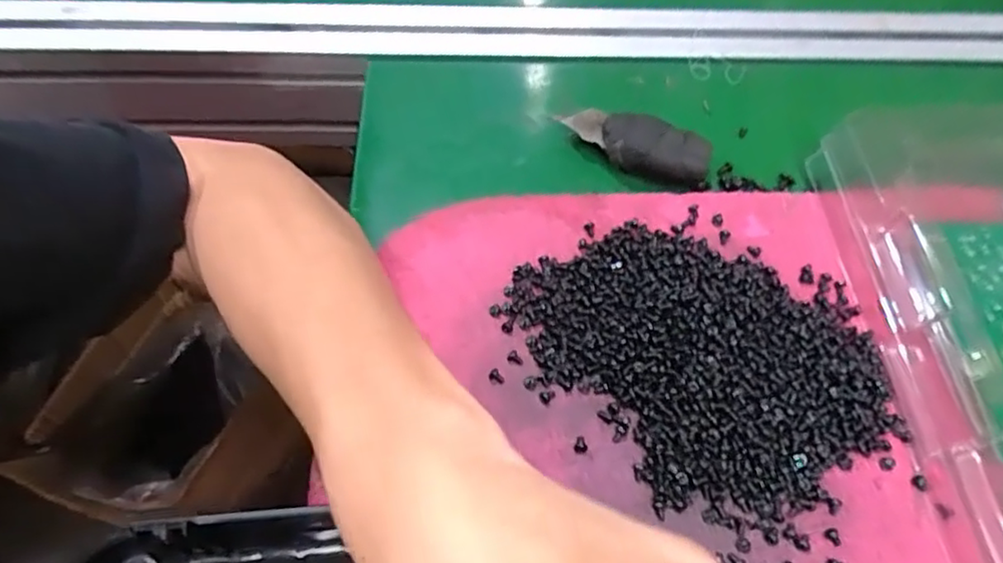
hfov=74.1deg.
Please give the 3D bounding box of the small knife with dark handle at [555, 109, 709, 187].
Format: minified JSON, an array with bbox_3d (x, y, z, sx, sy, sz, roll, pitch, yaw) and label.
[{"bbox_3d":[0.066,-0.069,0.334,0.074,0.022,0.030,15,62,7],"label":"small knife with dark handle"}]

